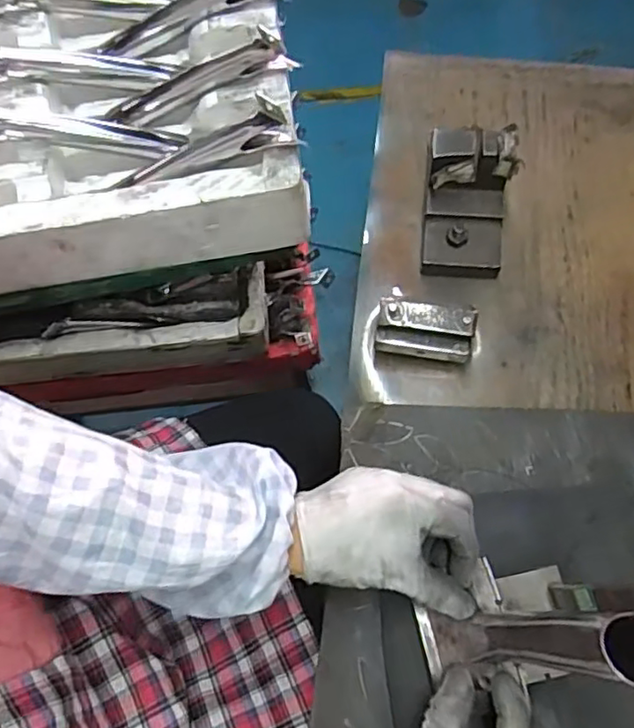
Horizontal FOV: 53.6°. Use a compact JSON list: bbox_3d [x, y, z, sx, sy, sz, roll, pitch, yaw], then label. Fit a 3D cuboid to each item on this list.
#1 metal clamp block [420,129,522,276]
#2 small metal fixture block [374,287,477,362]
[{"bbox_3d":[0.119,-0.129,0.502,0.068,0.072,0.097,3,70,3],"label":"metal clamp block"},{"bbox_3d":[0.081,-0.024,0.475,0.069,0.057,0.030,10,70,6],"label":"small metal fixture block"}]

